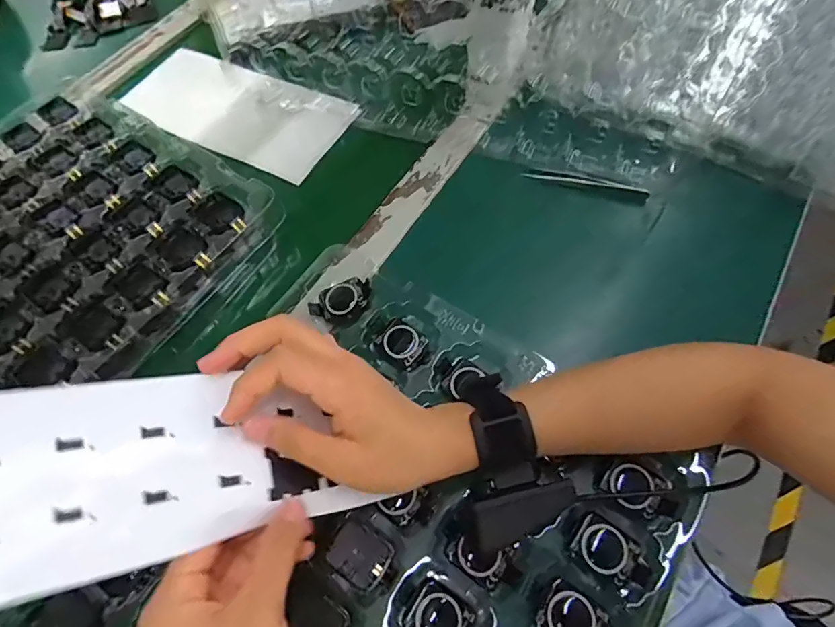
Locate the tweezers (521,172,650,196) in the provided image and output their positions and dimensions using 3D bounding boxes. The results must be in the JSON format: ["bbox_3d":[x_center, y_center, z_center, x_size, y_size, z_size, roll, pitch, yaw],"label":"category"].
[{"bbox_3d":[0.160,-0.126,0.436,0.115,0.010,0.009,13,65,10],"label":"tweezers"}]

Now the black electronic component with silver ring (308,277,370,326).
[{"bbox_3d":[-0.064,-0.011,0.384,0.053,0.013,0.038,-21,64,-7],"label":"black electronic component with silver ring"}]

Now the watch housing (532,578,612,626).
[{"bbox_3d":[0.096,0.187,0.280,0.045,0.014,0.029,35,71,18],"label":"watch housing"}]

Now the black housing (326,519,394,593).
[{"bbox_3d":[-0.036,0.158,0.299,0.042,0.009,0.031,29,69,16],"label":"black housing"}]

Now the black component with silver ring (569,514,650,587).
[{"bbox_3d":[0.124,0.154,0.295,0.044,0.012,0.027,33,70,18],"label":"black component with silver ring"}]

